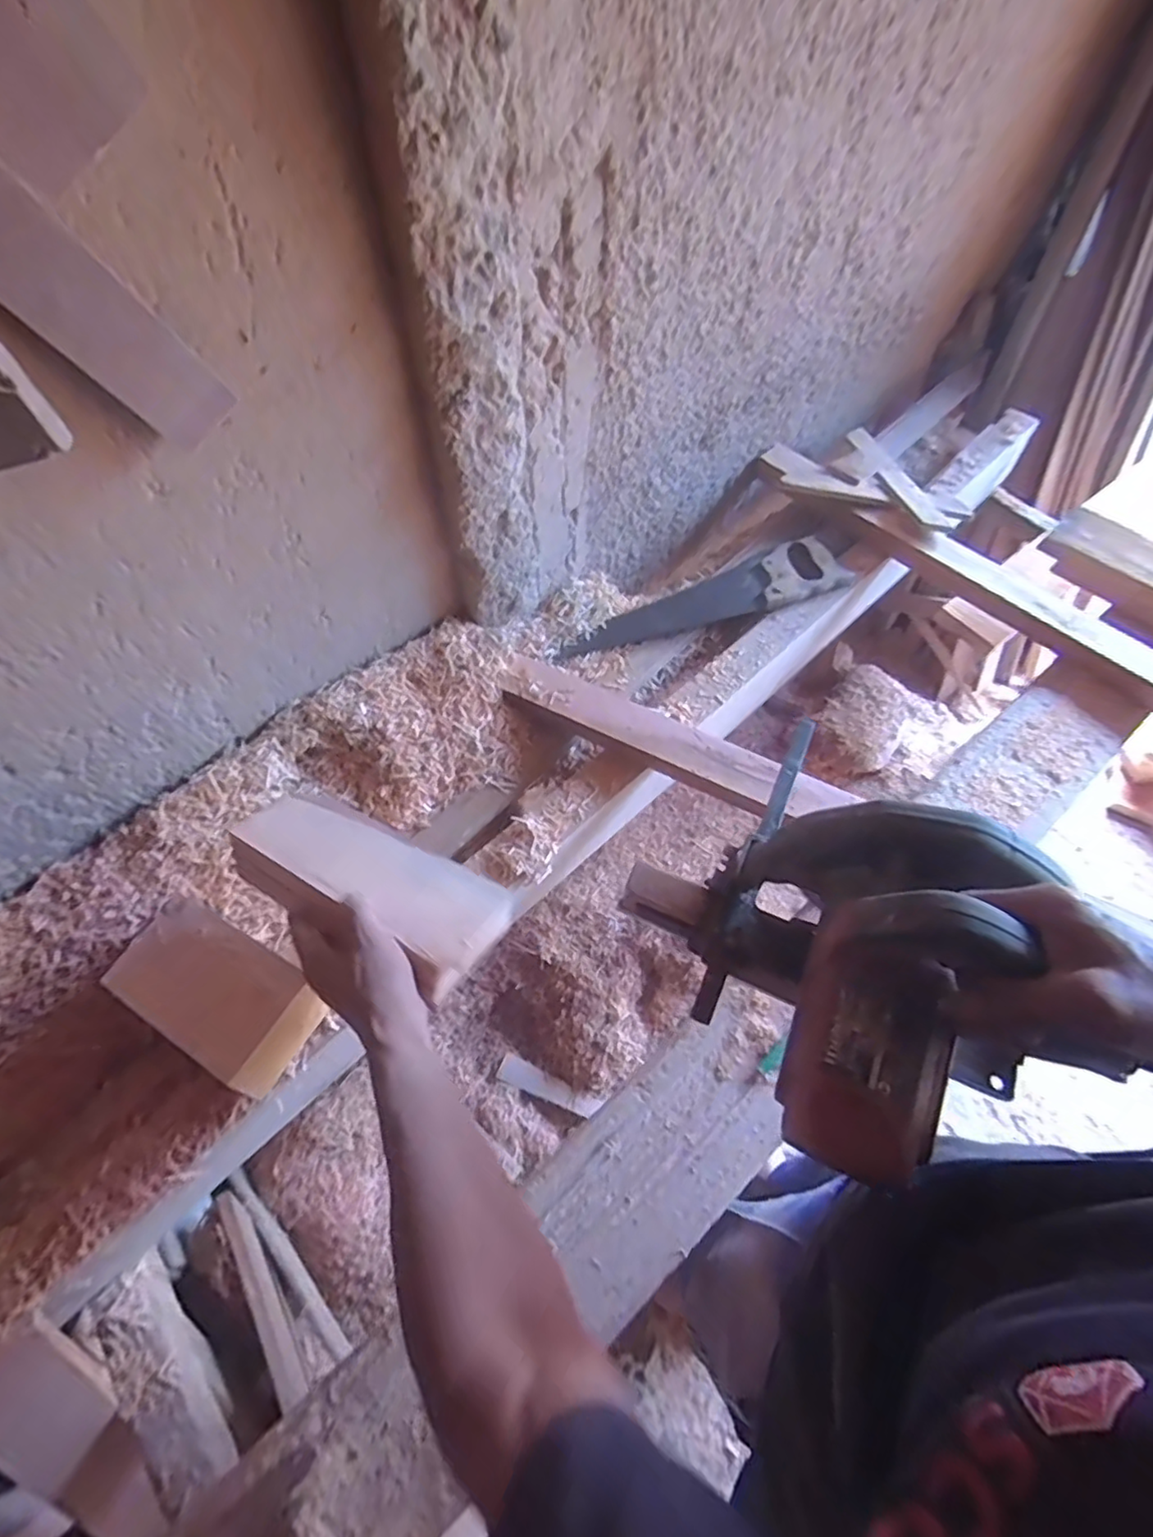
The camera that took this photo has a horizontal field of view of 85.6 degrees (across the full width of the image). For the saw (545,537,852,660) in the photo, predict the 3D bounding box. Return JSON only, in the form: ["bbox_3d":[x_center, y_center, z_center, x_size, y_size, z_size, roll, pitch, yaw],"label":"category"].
[{"bbox_3d":[0.202,-0.250,0.963,0.484,0.029,0.116,-25,61,-15],"label":"saw"}]

